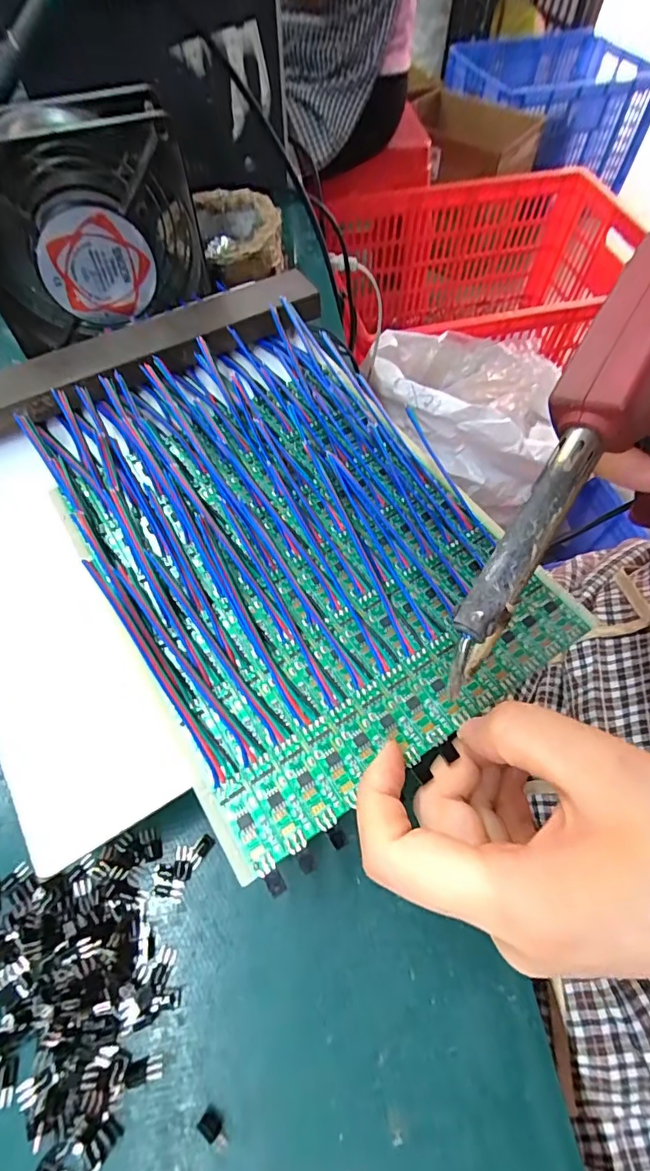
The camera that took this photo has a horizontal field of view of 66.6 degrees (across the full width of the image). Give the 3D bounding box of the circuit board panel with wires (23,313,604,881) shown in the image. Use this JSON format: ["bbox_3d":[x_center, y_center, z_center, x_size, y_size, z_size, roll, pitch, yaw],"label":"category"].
[{"bbox_3d":[-0.021,-0.032,0.223,0.163,0.020,0.230,-31,68,-13],"label":"circuit board panel with wires"}]

